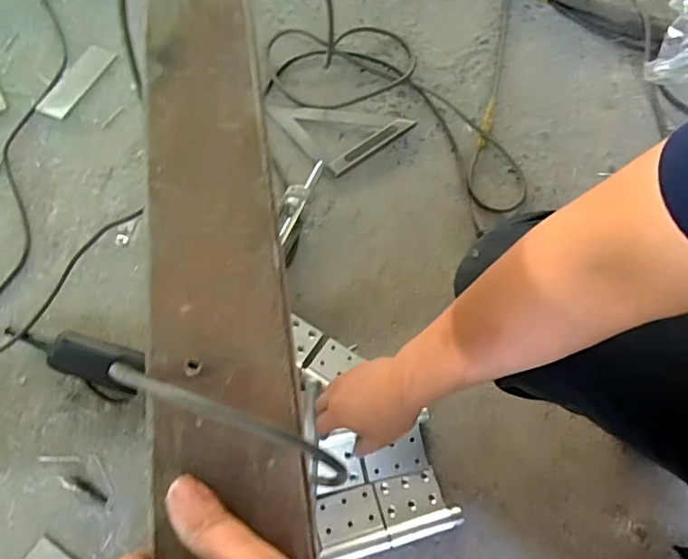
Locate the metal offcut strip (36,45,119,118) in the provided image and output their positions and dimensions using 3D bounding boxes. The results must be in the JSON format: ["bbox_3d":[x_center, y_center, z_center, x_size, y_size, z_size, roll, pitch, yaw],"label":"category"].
[{"bbox_3d":[-0.441,-0.327,0.851,0.052,0.008,0.146,37,83,6],"label":"metal offcut strip"}]

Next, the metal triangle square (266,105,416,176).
[{"bbox_3d":[-0.008,-0.266,0.853,0.172,0.017,0.176,-40,75,-16],"label":"metal triangle square"}]

